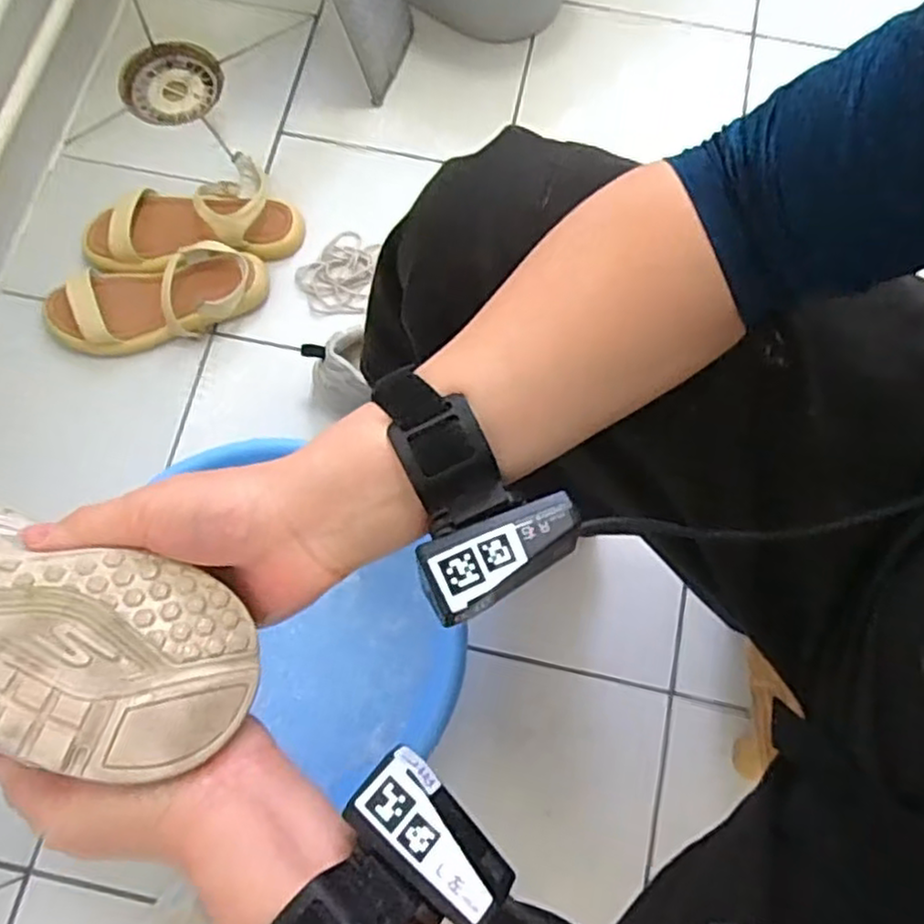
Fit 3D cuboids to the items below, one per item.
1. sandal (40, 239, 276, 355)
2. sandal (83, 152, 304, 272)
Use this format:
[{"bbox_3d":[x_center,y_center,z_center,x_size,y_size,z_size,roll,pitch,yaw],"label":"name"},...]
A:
[{"bbox_3d":[-0.365,-0.192,0.846,0.257,0.057,0.106,-8,76,-3],"label":"sandal"},{"bbox_3d":[-0.334,-0.306,0.876,0.259,0.064,0.129,-8,76,-2],"label":"sandal"}]

